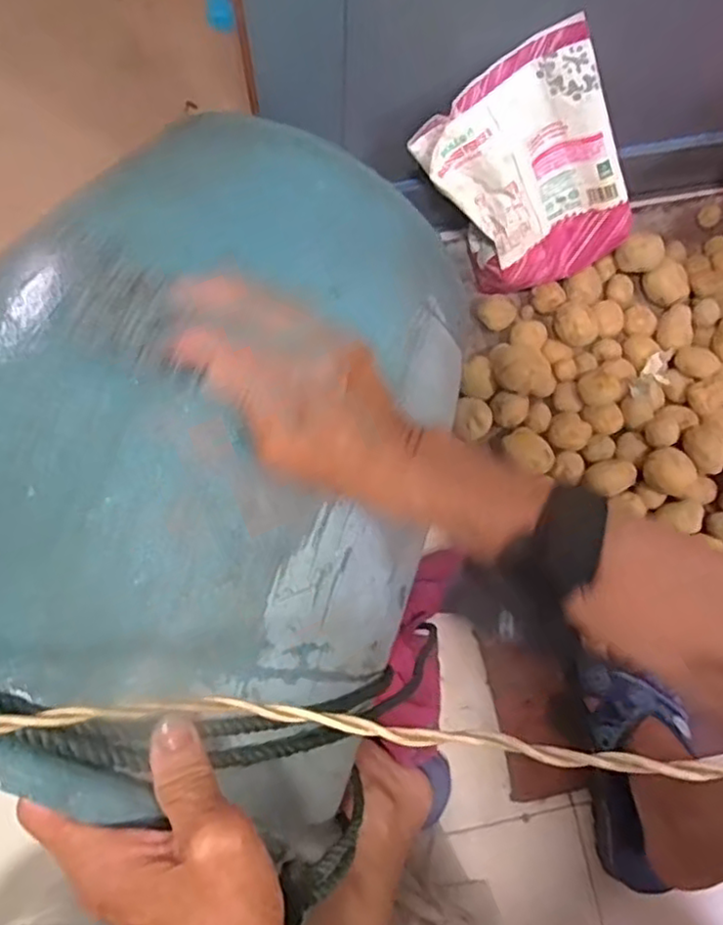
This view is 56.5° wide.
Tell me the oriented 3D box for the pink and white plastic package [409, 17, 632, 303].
[{"bbox_3d":[0.144,-0.241,0.581,0.140,0.204,0.050,-29,45,14],"label":"pink and white plastic package"}]

